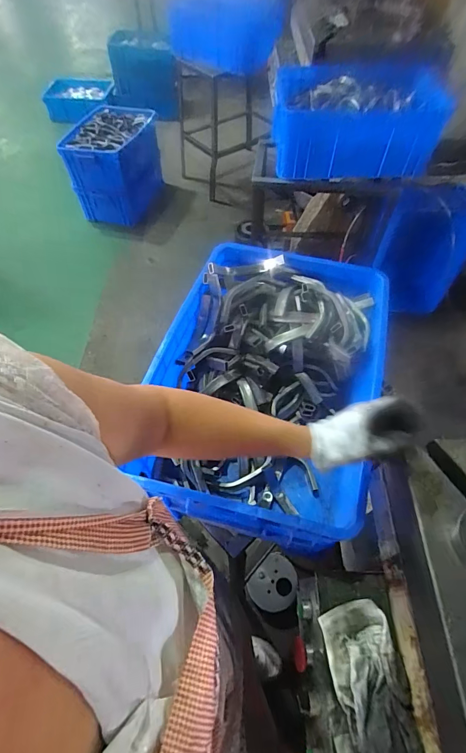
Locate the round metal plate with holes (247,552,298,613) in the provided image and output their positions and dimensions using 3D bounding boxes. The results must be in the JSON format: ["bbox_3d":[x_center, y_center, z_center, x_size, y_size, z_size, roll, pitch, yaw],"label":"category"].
[{"bbox_3d":[0.126,0.625,1.098,0.128,0.010,0.160,35,82,26],"label":"round metal plate with holes"}]

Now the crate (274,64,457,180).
[{"bbox_3d":[0.403,-0.880,1.240,0.513,0.205,0.420,4,57,3],"label":"crate"}]

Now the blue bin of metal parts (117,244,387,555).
[{"bbox_3d":[0.067,0.018,0.682,0.360,0.194,0.520,14,58,9],"label":"blue bin of metal parts"}]

